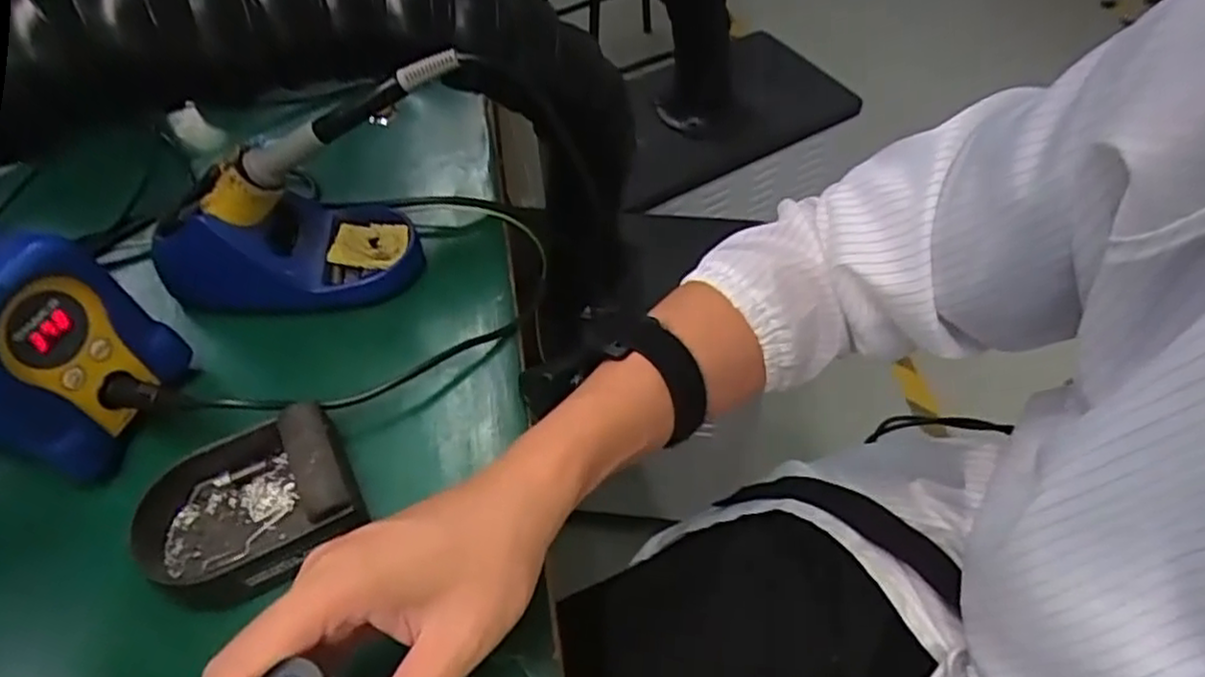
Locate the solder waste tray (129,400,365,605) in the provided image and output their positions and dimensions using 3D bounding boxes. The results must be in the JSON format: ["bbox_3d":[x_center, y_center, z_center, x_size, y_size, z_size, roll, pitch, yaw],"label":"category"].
[{"bbox_3d":[-0.176,0.083,0.354,0.100,0.032,0.078,-24,56,-15],"label":"solder waste tray"}]

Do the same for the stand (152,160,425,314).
[{"bbox_3d":[-0.201,-0.072,0.447,0.157,0.084,0.084,-11,53,-6],"label":"stand"}]

